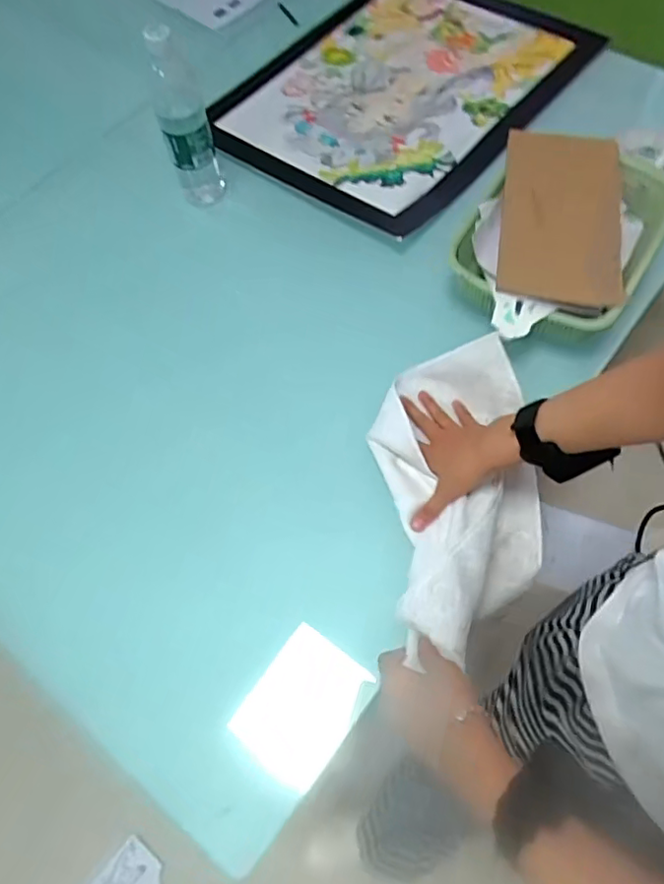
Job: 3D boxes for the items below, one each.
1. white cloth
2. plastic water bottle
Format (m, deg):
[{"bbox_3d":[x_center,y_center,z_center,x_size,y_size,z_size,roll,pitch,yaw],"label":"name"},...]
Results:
[{"bbox_3d":[0.132,0.050,0.622,0.173,0.117,0.352,4,51,4],"label":"white cloth"},{"bbox_3d":[-0.207,-0.446,0.841,0.069,0.244,0.078,-15,65,-5],"label":"plastic water bottle"}]

